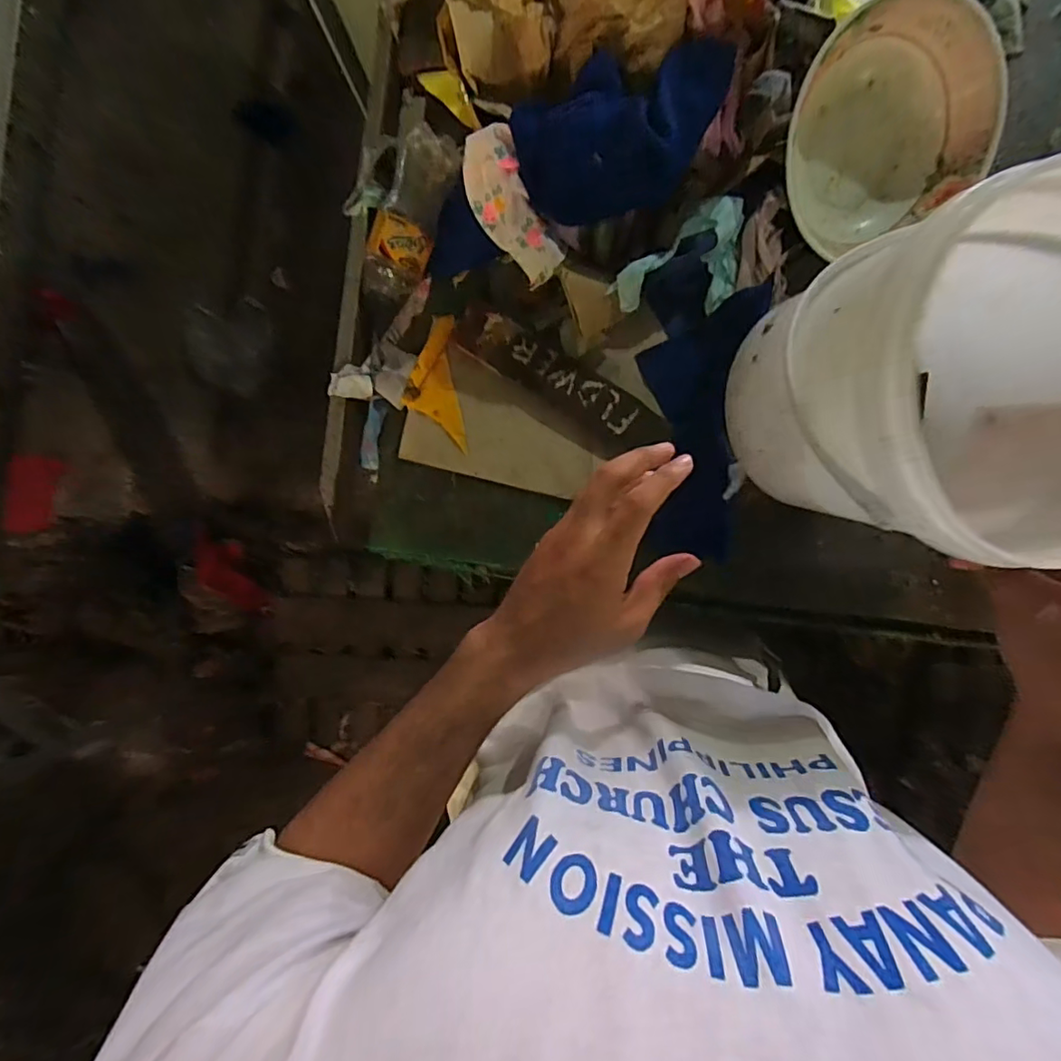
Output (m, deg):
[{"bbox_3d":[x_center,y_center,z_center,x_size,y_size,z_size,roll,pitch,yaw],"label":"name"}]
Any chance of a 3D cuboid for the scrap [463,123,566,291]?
[{"bbox_3d":[-0.017,-0.271,0.470,0.048,0.039,0.119,-30,114,6],"label":"scrap"}]

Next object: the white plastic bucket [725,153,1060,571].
[{"bbox_3d":[0.269,-0.077,0.345,0.199,0.185,0.187,0,92,5],"label":"white plastic bucket"}]

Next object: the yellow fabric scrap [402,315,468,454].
[{"bbox_3d":[-0.100,-0.150,0.563,0.055,0.016,0.133,-6,90,3],"label":"yellow fabric scrap"}]

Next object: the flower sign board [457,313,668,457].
[{"bbox_3d":[0.030,-0.145,0.552,0.226,0.017,0.072,34,98,1],"label":"flower sign board"}]

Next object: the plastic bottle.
[{"bbox_3d":[-0.120,-0.305,0.541,0.057,0.054,0.154,20,91,3],"label":"plastic bottle"}]

